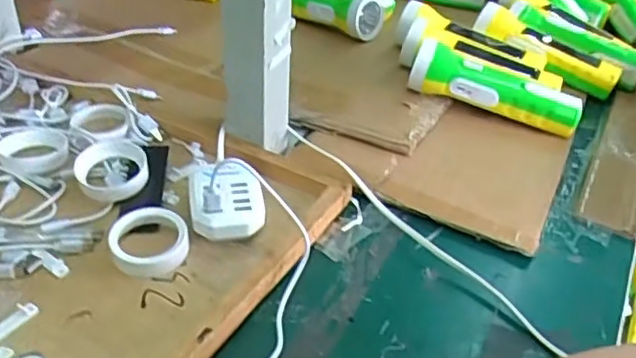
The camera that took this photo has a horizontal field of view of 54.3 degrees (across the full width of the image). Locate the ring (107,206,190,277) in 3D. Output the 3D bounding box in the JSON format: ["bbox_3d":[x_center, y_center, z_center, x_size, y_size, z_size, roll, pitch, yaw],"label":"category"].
[{"bbox_3d":[-0.117,0.044,0.430,0.053,0.020,0.051,4,37,-3],"label":"ring"}]

